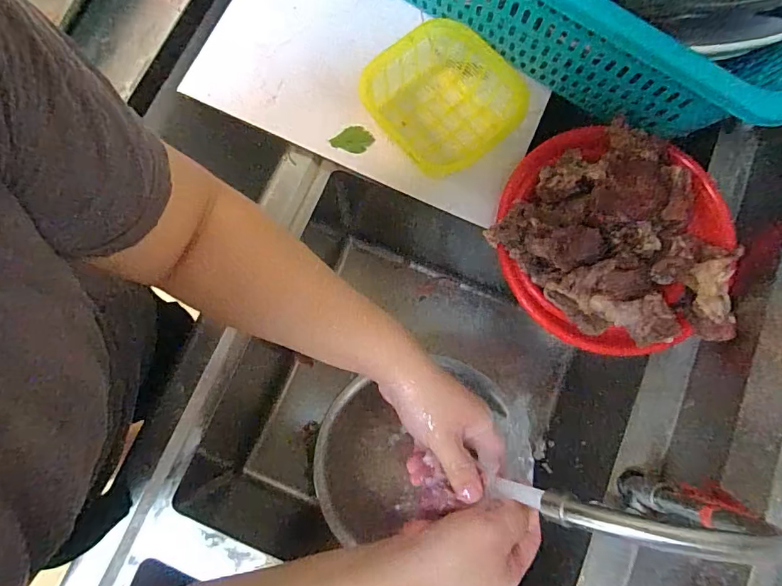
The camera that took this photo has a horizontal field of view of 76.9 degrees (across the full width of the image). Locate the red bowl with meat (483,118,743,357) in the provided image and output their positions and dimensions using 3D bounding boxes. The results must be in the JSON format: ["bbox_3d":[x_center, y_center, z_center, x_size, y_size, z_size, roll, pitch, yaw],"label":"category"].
[{"bbox_3d":[0.262,-0.069,0.564,0.257,0.080,0.253,0,78,0],"label":"red bowl with meat"}]

